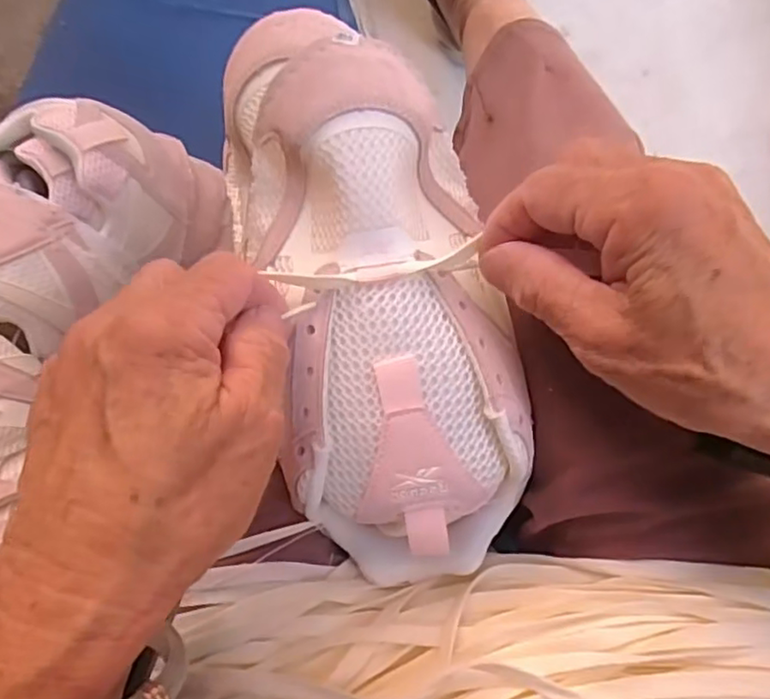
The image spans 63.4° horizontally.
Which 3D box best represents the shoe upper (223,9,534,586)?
[{"bbox_3d":[-0.002,-0.012,0.251,0.097,0.050,0.225,-15,95,-2],"label":"shoe upper"}]

